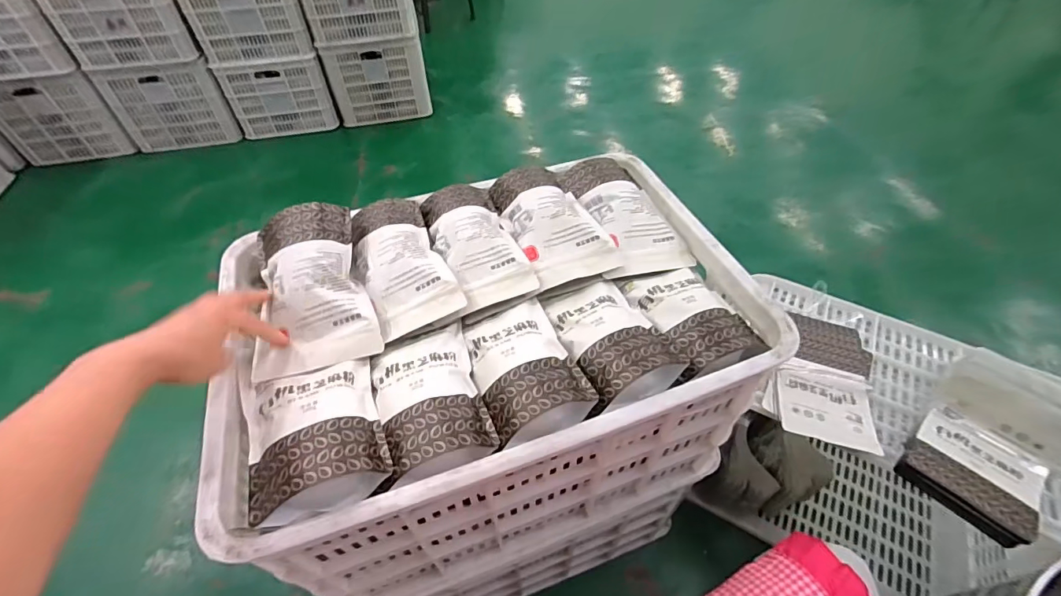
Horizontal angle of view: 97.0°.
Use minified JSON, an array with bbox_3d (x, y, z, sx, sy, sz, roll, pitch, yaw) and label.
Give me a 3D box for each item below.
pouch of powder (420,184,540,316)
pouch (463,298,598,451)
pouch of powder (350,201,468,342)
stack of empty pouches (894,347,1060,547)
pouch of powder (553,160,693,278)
[{"bbox_3d":[-0.076,-0.078,0.609,0.100,0.033,0.216,-18,50,-15],"label":"pouch of powder"},{"bbox_3d":[-0.011,0.063,0.496,0.101,0.044,0.161,-17,50,-14],"label":"pouch"},{"bbox_3d":[-0.167,-0.046,0.585,0.110,0.037,0.213,-20,50,-16],"label":"pouch of powder"},{"bbox_3d":[0.623,0.181,0.625,0.264,0.082,0.155,-32,55,-25],"label":"stack of empty pouches"},{"bbox_3d":[0.131,-0.122,0.661,0.128,0.043,0.223,-12,49,-10],"label":"pouch of powder"}]

